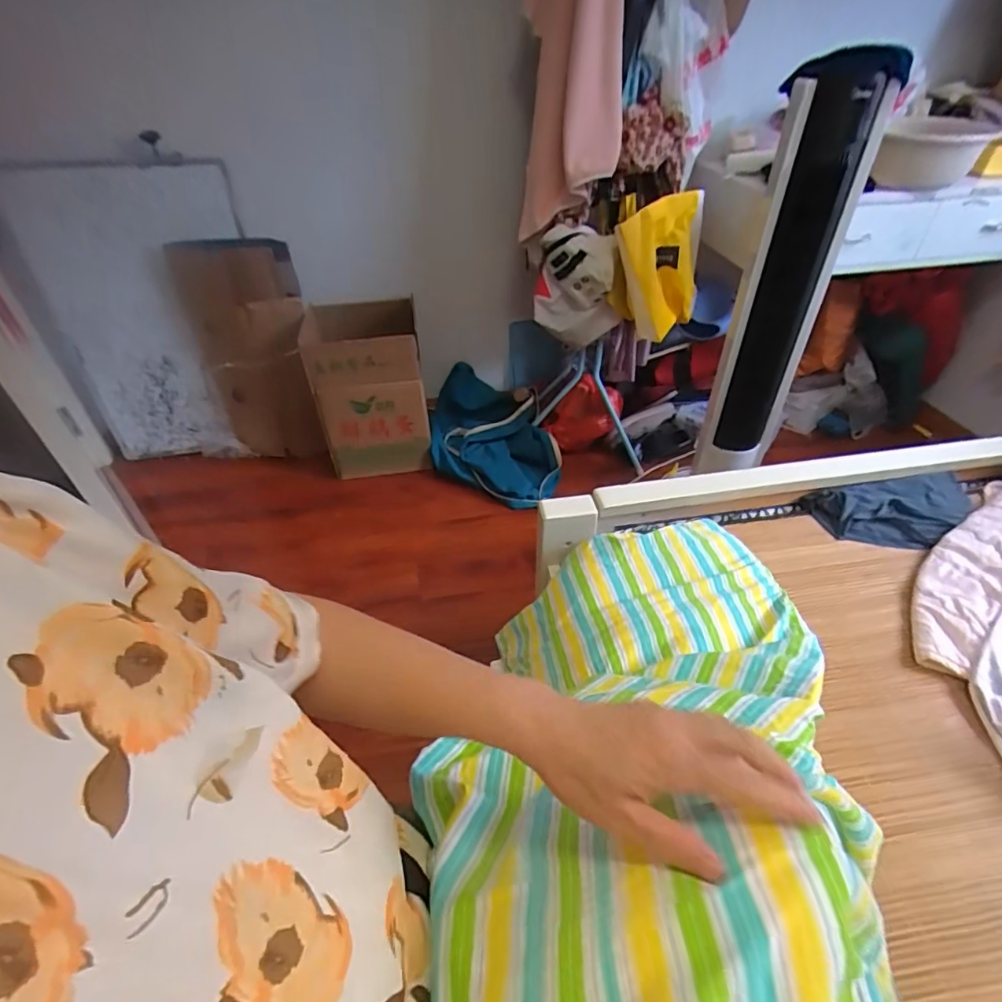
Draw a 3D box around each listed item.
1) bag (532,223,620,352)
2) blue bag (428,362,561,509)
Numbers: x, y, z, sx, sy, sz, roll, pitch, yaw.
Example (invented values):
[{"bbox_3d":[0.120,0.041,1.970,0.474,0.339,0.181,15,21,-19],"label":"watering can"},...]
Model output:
[{"bbox_3d":[0.207,-0.579,1.445,0.218,0.326,0.108,5,42,8],"label":"bag"},{"bbox_3d":[-0.031,-0.218,1.705,0.388,0.253,0.494,-6,41,-4],"label":"blue bag"}]

